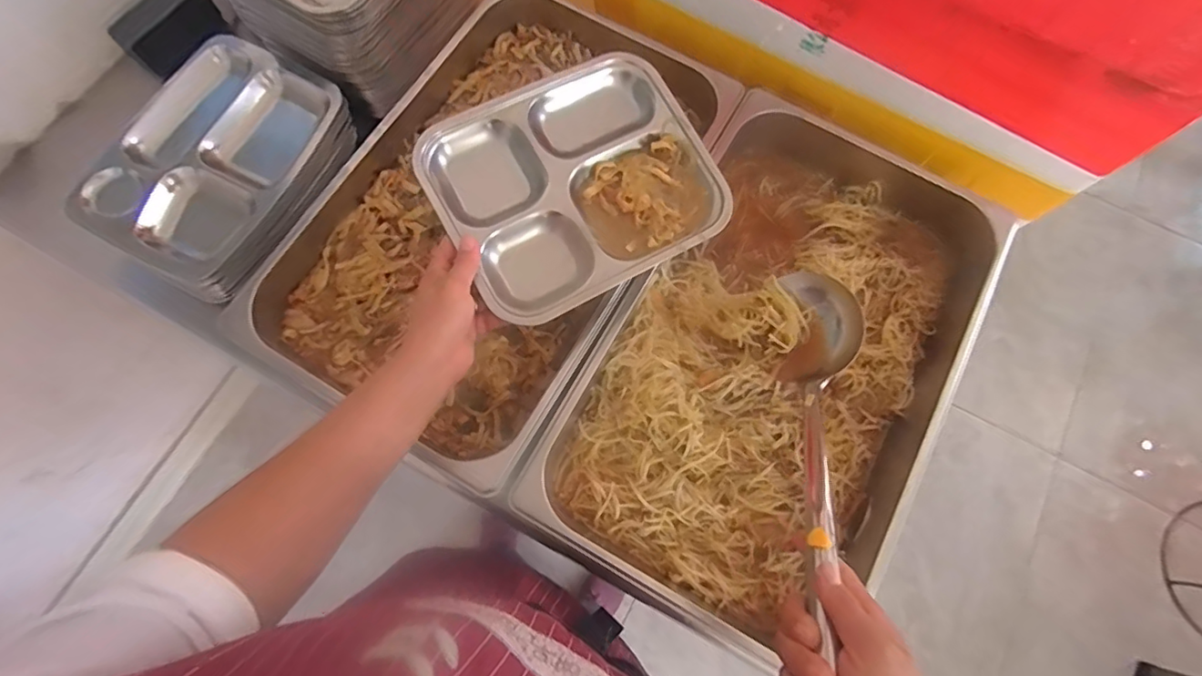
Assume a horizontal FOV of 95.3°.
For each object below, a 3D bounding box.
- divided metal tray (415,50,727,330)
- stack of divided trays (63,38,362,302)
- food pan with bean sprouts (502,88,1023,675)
[{"bbox_3d":[-0.021,-0.144,0.501,0.242,0.035,0.204,-28,77,-9],"label":"divided metal tray"},{"bbox_3d":[-0.444,-0.210,0.649,0.220,0.071,0.291,29,76,7],"label":"stack of divided trays"},{"bbox_3d":[0.186,0.012,0.576,0.314,0.076,0.547,30,76,7],"label":"food pan with bean sprouts"}]

